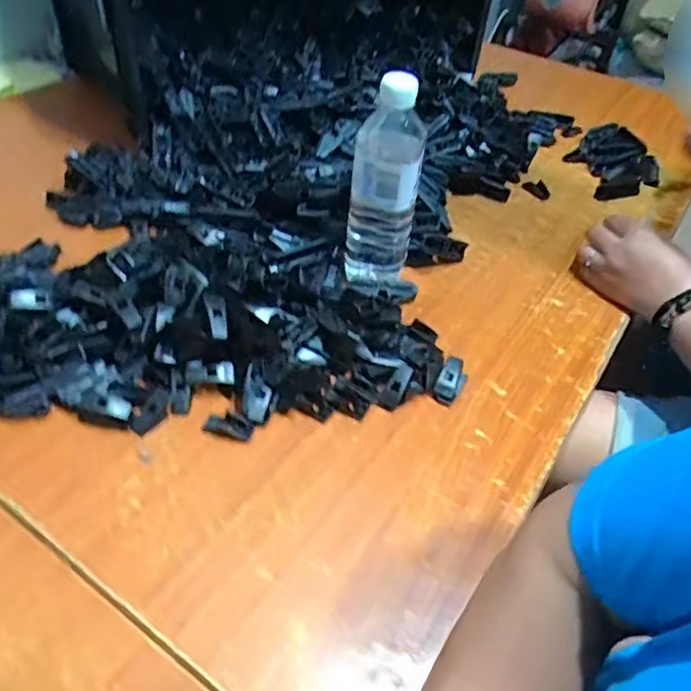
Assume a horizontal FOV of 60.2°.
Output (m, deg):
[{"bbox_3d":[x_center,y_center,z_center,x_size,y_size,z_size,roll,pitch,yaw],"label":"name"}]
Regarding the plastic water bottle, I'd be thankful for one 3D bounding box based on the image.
[{"bbox_3d":[0.038,-0.156,0.573,0.064,0.193,0.055,9,45,3],"label":"plastic water bottle"}]

